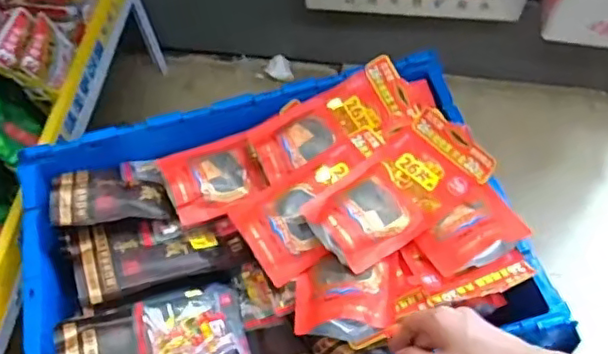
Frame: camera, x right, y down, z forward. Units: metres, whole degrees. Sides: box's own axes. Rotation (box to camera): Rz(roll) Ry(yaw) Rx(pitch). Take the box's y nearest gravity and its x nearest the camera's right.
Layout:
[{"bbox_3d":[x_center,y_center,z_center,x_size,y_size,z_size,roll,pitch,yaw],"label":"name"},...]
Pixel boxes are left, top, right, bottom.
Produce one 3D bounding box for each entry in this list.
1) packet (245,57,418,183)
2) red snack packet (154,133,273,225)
[{"bbox_3d":[0.038,-0.074,0.796,0.217,0.035,0.114,-26,55,-3],"label":"packet"},{"bbox_3d":[-0.117,-0.002,0.790,0.123,0.032,0.112,-23,63,-12],"label":"red snack packet"}]

